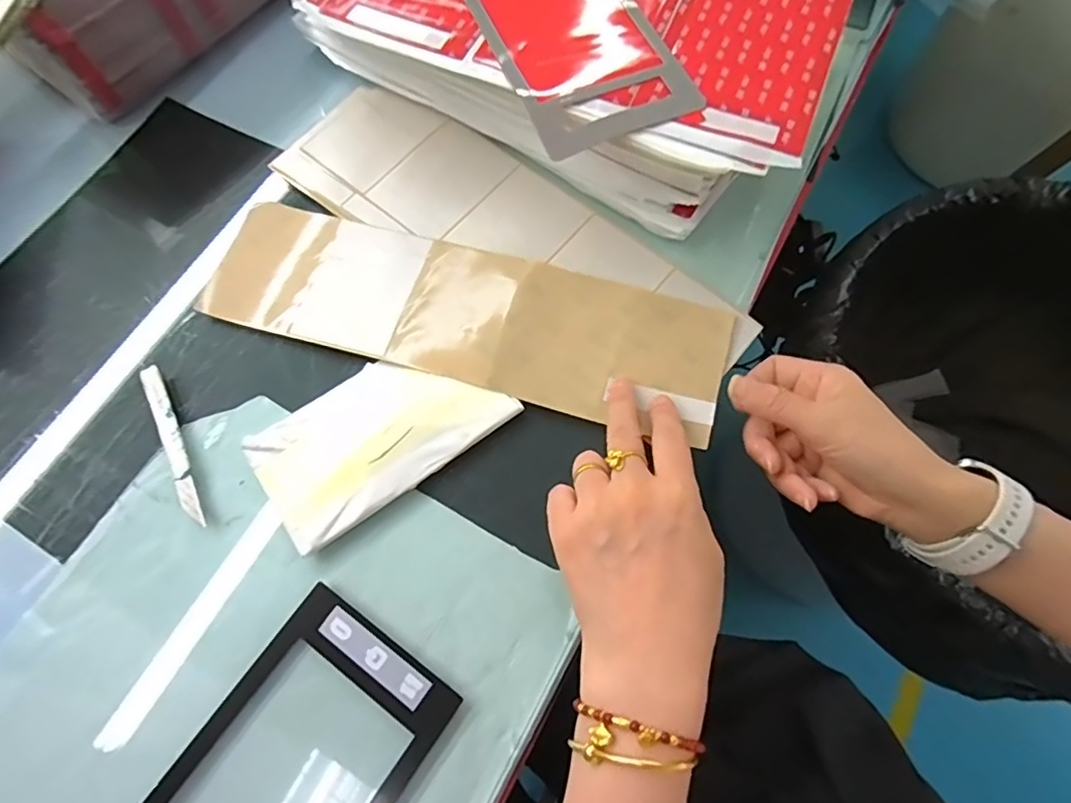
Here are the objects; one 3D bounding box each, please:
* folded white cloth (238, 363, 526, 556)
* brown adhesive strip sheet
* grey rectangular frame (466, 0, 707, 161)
[{"bbox_3d":[-0.093,0.017,0.339,0.143,0.010,0.080,-35,73,-11],"label":"folded white cloth"},{"bbox_3d":[-0.046,-0.059,0.367,0.331,0.010,0.097,15,71,7],"label":"brown adhesive strip sheet"},{"bbox_3d":[0.018,-0.240,0.352,0.098,0.005,0.195,-22,71,-7],"label":"grey rectangular frame"}]

